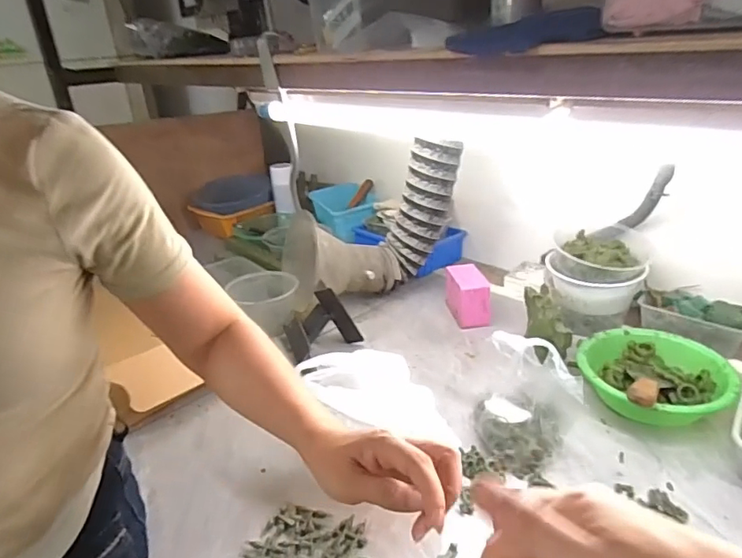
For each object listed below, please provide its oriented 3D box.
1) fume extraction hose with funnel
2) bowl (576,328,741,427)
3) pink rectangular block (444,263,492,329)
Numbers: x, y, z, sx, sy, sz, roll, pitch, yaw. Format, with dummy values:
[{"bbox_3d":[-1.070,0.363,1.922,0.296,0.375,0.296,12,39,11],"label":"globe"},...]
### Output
[{"bbox_3d":[-0.001,-0.123,1.067,0.353,0.284,0.199,-13,26,-19],"label":"fume extraction hose with funnel"},{"bbox_3d":[0.402,0.143,0.758,0.194,0.066,0.198,-3,25,2],"label":"bowl"},{"bbox_3d":[0.189,0.031,1.016,0.063,0.085,0.109,-7,25,-6],"label":"pink rectangular block"}]

